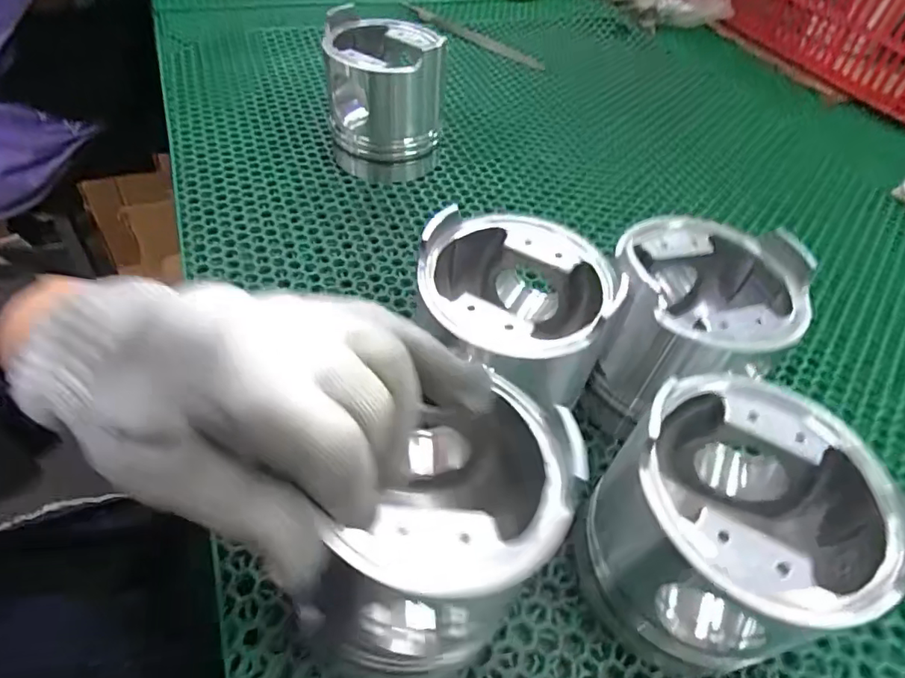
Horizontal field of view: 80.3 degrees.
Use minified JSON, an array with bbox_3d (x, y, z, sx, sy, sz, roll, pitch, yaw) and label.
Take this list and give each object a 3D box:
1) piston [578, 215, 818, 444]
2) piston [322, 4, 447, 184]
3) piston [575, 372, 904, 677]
[{"bbox_3d":[0.129,0.000,0.307,0.095,0.107,0.102,14,51,5],"label":"piston"},{"bbox_3d":[-0.058,-0.203,0.456,0.090,0.108,0.088,-5,51,-10],"label":"piston"},{"bbox_3d":[0.116,0.083,0.237,0.094,0.103,0.094,-12,53,-15],"label":"piston"}]

